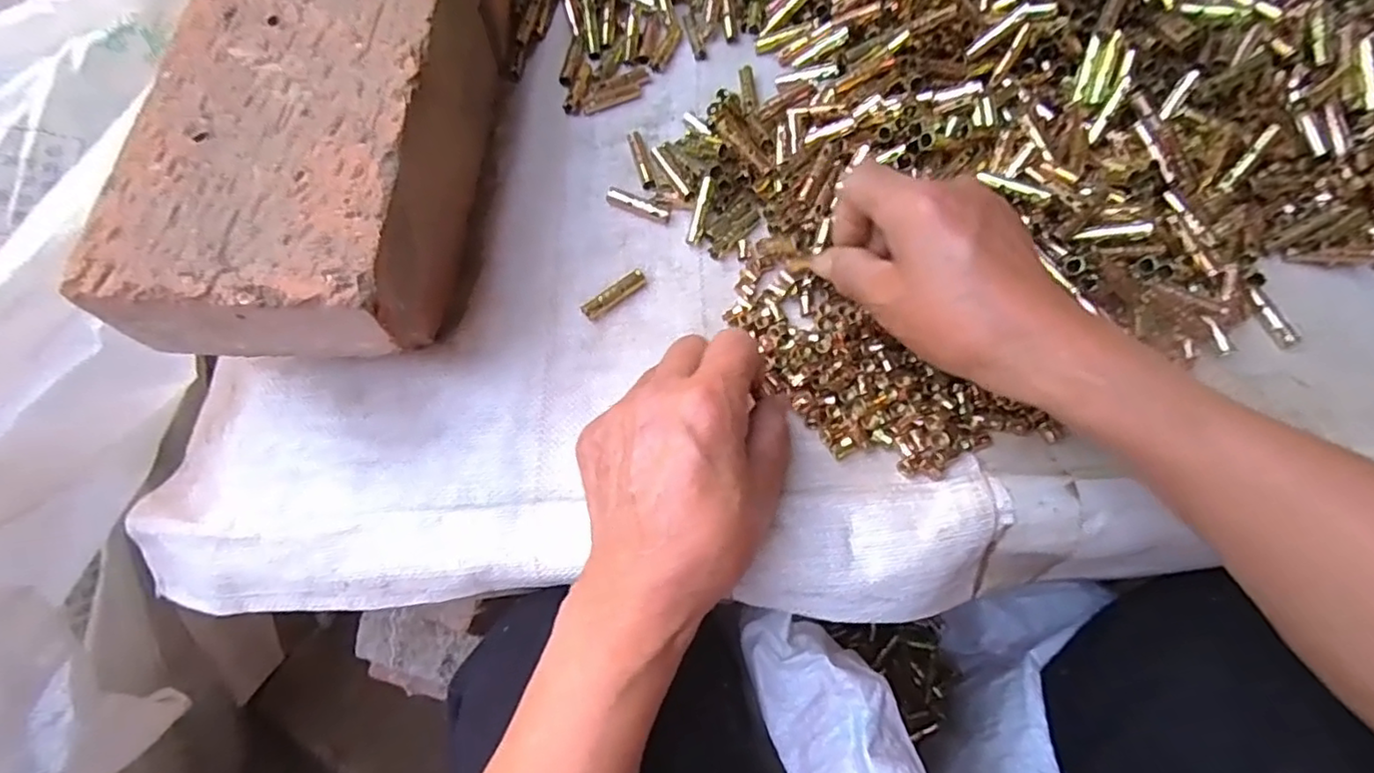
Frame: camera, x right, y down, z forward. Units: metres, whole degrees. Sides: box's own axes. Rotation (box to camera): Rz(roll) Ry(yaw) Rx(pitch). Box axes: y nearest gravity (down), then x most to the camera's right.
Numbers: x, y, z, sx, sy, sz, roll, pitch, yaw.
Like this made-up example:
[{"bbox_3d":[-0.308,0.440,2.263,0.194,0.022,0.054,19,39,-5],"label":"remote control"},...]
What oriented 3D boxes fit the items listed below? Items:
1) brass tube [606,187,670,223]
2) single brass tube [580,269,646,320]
[{"bbox_3d":[-0.029,-0.108,0.382,0.040,0.007,0.010,23,70,6],"label":"brass tube"},{"bbox_3d":[-0.040,-0.051,0.355,0.040,0.007,0.009,-35,75,-14],"label":"single brass tube"}]

